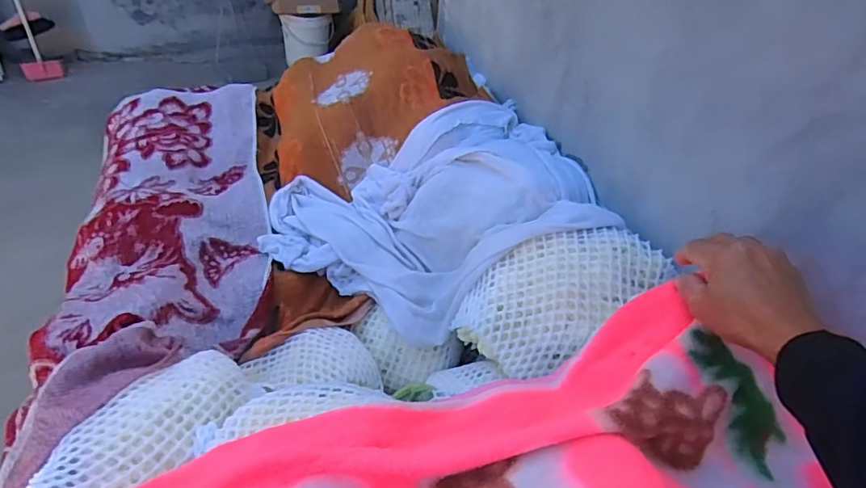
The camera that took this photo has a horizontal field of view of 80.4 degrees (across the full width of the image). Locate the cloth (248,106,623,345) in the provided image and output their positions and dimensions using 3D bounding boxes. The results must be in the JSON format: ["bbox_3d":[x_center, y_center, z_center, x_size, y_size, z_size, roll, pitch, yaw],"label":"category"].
[{"bbox_3d":[-0.022,-0.036,0.804,0.508,0.104,0.390,-27,48,12],"label":"cloth"}]

